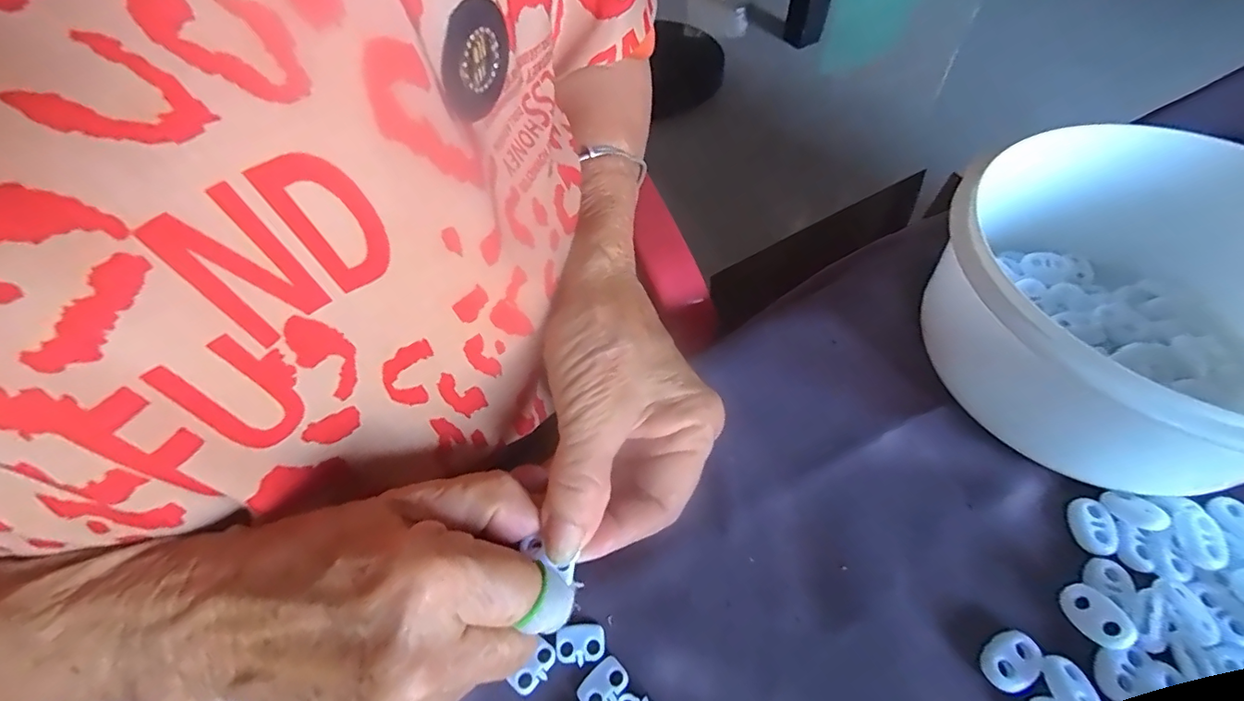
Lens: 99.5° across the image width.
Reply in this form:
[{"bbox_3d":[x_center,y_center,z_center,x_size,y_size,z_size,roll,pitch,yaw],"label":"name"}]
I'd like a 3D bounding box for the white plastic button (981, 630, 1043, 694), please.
[{"bbox_3d":[0.139,0.111,0.188,0.020,0.005,0.015,-31,59,-17],"label":"white plastic button"}]

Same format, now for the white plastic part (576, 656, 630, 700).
[{"bbox_3d":[-0.007,0.122,0.192,0.018,0.004,0.013,-36,61,-20],"label":"white plastic part"}]

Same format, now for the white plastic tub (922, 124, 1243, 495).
[{"bbox_3d":[0.217,-0.015,0.226,0.150,0.073,0.153,-2,55,2],"label":"white plastic tub"}]

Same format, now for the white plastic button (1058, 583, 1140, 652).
[{"bbox_3d":[0.173,0.097,0.192,0.015,0.004,0.022,-43,38,12],"label":"white plastic button"}]

